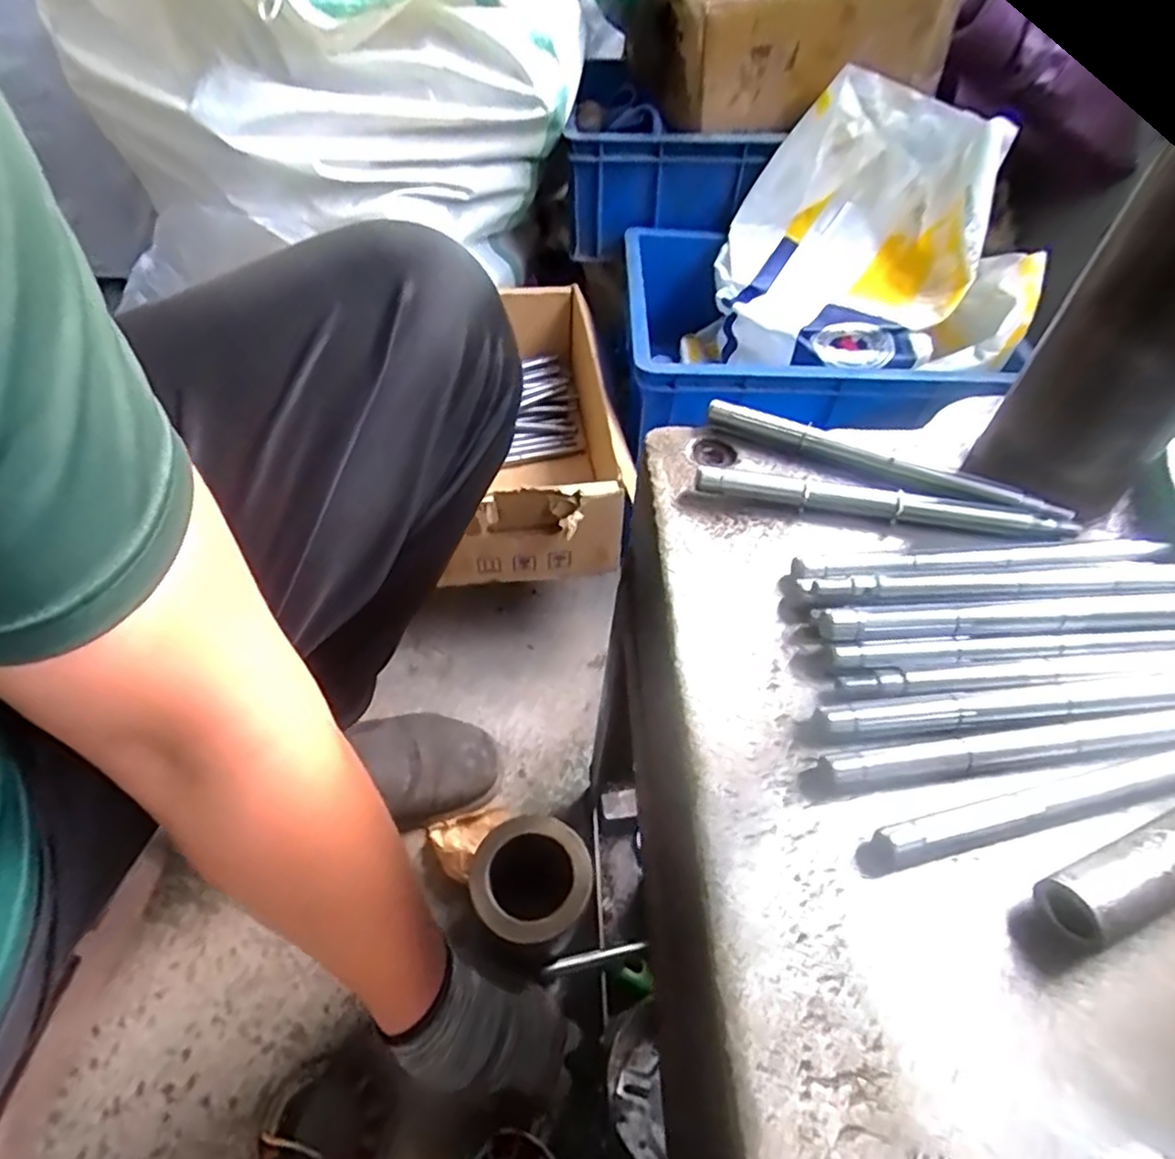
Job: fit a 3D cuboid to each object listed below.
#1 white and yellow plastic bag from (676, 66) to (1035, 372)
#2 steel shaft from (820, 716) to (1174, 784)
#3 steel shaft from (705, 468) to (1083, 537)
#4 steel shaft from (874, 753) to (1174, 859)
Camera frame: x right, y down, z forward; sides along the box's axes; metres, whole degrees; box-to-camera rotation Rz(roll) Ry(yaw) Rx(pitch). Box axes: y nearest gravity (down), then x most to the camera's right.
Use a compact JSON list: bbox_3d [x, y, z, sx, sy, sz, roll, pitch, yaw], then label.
[{"bbox_3d":[0.297,-0.346,0.752,0.320,0.230,0.265,19,53,11],"label":"white and yellow plastic bag"},{"bbox_3d":[0.157,0.054,0.232,0.157,0.008,0.010,-5,52,-7],"label":"steel shaft"},{"bbox_3d":[0.129,-0.035,0.302,0.158,0.012,0.012,10,52,4],"label":"steel shaft"},{"bbox_3d":[0.167,0.066,0.223,0.157,0.007,0.010,-10,53,-11],"label":"steel shaft"}]

